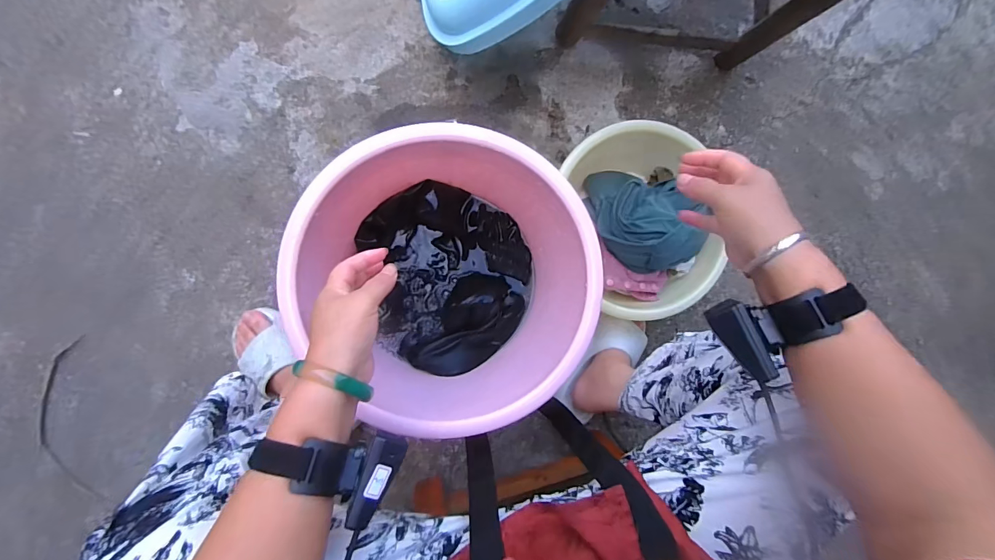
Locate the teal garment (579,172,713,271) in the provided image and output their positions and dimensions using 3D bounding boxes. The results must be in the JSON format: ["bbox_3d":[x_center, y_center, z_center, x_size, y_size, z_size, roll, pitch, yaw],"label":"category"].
[{"bbox_3d":[0.243,-0.103,0.704,0.165,0.084,0.177,-12,93,-8],"label":"teal garment"}]

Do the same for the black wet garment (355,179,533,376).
[{"bbox_3d":[-0.061,-0.004,0.595,0.217,0.060,0.248,-15,93,-9],"label":"black wet garment"}]

